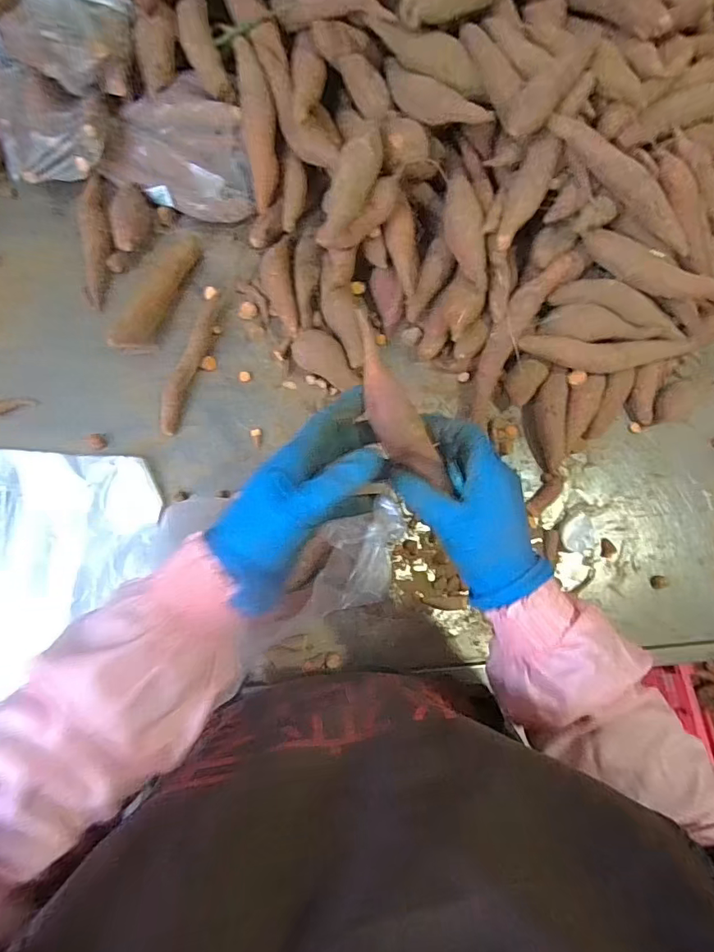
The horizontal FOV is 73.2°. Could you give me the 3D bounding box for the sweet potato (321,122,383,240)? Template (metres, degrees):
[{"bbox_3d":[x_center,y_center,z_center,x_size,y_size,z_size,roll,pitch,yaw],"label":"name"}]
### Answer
[{"bbox_3d":[-0.004,-0.302,0.489,0.041,0.034,0.132,22,88,5],"label":"sweet potato"}]

